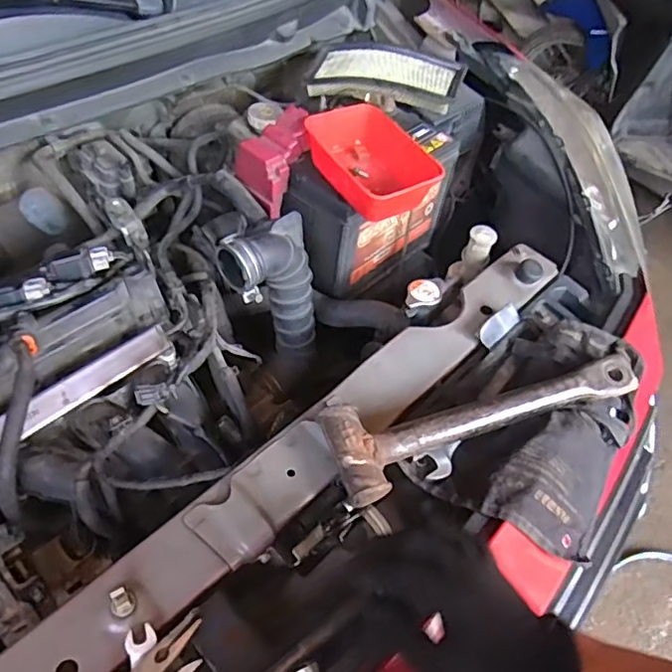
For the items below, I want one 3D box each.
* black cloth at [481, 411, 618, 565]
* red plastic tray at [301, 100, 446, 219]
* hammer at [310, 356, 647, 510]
[{"bbox_3d":[0.216,0.142,0.579,0.115,0.062,0.144,21,56,11],"label":"black cloth"},{"bbox_3d":[0.047,-0.214,0.738,0.110,0.066,0.164,-27,61,-22],"label":"red plastic tray"},{"bbox_3d":[0.154,0.068,0.596,0.349,0.052,0.096,-19,58,-17],"label":"hammer"}]

